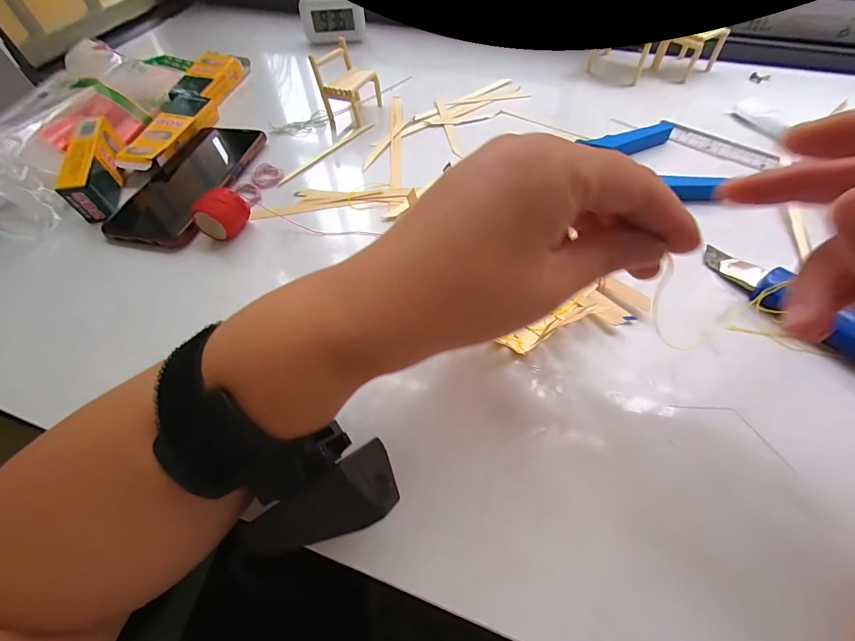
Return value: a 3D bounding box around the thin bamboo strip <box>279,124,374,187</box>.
[{"bbox_3d":[-0.102,-0.174,0.380,0.008,0.006,0.129,33,65,22],"label":"thin bamboo strip"}]

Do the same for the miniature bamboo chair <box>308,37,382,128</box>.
[{"bbox_3d":[-0.089,-0.258,0.402,0.053,0.060,0.057,22,60,15],"label":"miniature bamboo chair"}]

